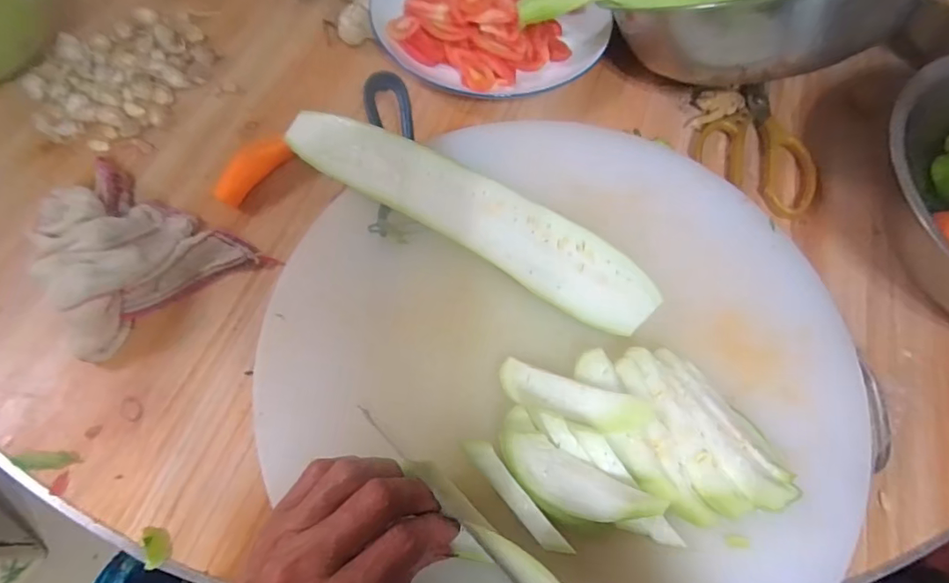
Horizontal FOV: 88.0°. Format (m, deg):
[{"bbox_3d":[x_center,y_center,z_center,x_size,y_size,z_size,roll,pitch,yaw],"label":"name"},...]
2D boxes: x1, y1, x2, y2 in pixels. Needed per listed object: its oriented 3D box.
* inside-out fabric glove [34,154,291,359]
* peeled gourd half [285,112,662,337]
[{"bbox_3d":[-0.271,-0.047,0.383,0.135,0.048,0.147,-37,72,-17],"label":"inside-out fabric glove"},{"bbox_3d":[-0.010,-0.059,0.380,0.306,0.033,0.061,30,68,11],"label":"peeled gourd half"}]

